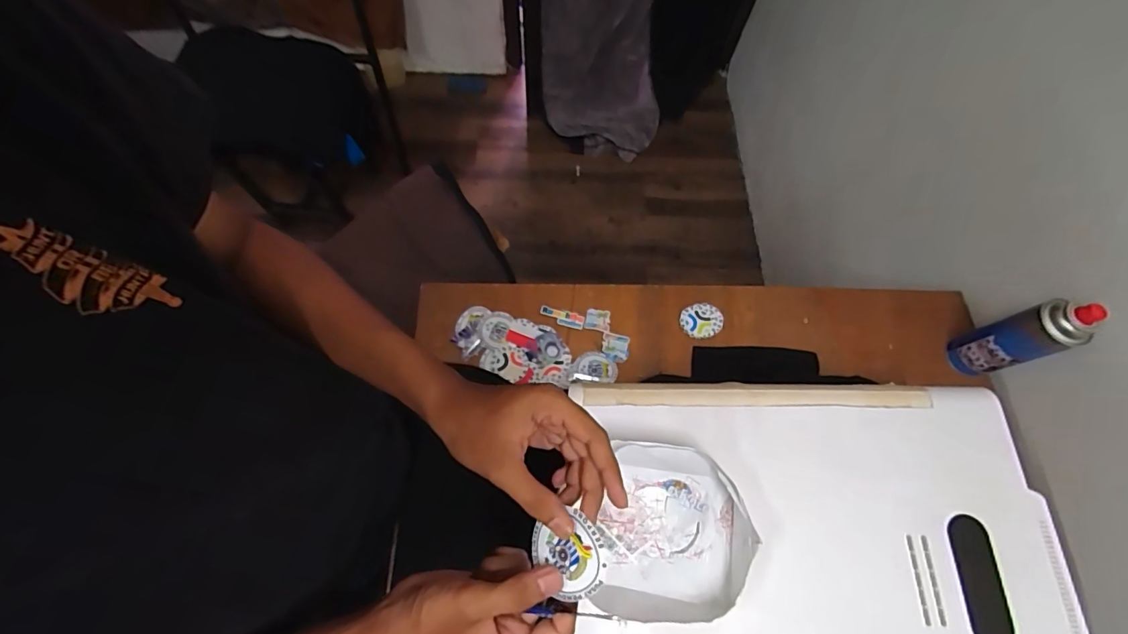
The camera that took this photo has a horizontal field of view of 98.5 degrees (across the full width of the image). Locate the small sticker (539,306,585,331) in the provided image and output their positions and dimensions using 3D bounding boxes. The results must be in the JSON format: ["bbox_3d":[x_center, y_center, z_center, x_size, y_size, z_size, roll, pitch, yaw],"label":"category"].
[{"bbox_3d":[-0.003,0.000,0.774,0.070,0.005,0.028,14,69,4],"label":"small sticker"}]

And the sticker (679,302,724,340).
[{"bbox_3d":[0.219,0.007,0.778,0.068,0.006,0.061,10,71,-1],"label":"sticker"}]

